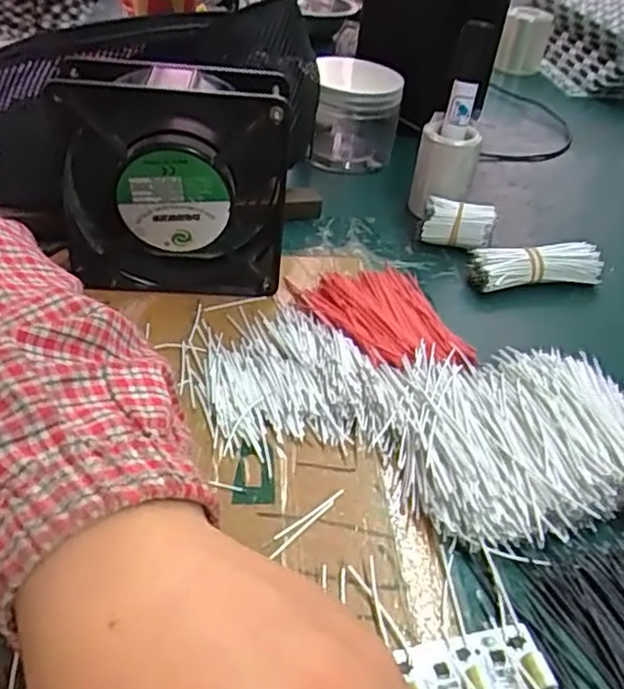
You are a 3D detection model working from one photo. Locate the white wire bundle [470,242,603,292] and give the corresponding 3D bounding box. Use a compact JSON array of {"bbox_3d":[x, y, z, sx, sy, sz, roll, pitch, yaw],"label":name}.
[{"bbox_3d":[0.149,-0.052,0.433,0.085,0.026,0.026,-3,41,-11],"label":"white wire bundle"}]

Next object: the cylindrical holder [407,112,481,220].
[{"bbox_3d":[0.098,-0.128,0.485,0.042,0.068,0.042,18,42,14],"label":"cylindrical holder"}]

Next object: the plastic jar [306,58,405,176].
[{"bbox_3d":[0.036,-0.192,0.551,0.071,0.069,0.081,8,41,3],"label":"plastic jar"}]

